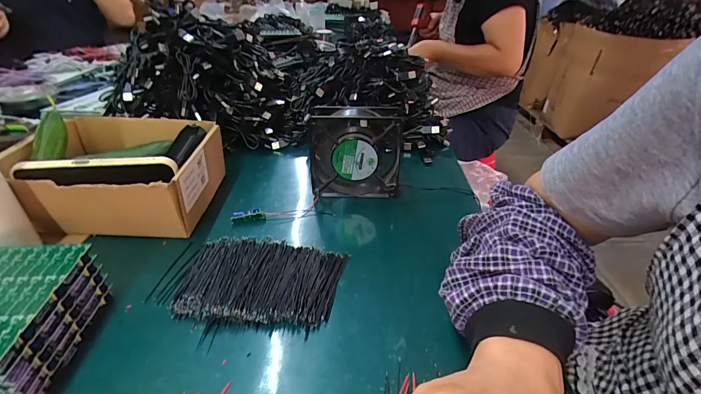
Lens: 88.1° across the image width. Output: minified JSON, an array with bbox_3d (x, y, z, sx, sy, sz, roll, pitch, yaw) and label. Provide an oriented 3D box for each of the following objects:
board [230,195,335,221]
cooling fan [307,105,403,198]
[{"bbox_3d":[-0.090,0.021,0.483,0.127,0.013,0.037,-13,34,-20],"label":"board"},{"bbox_3d":[0.007,-0.057,0.502,0.122,0.126,0.046,3,32,3],"label":"cooling fan"}]

